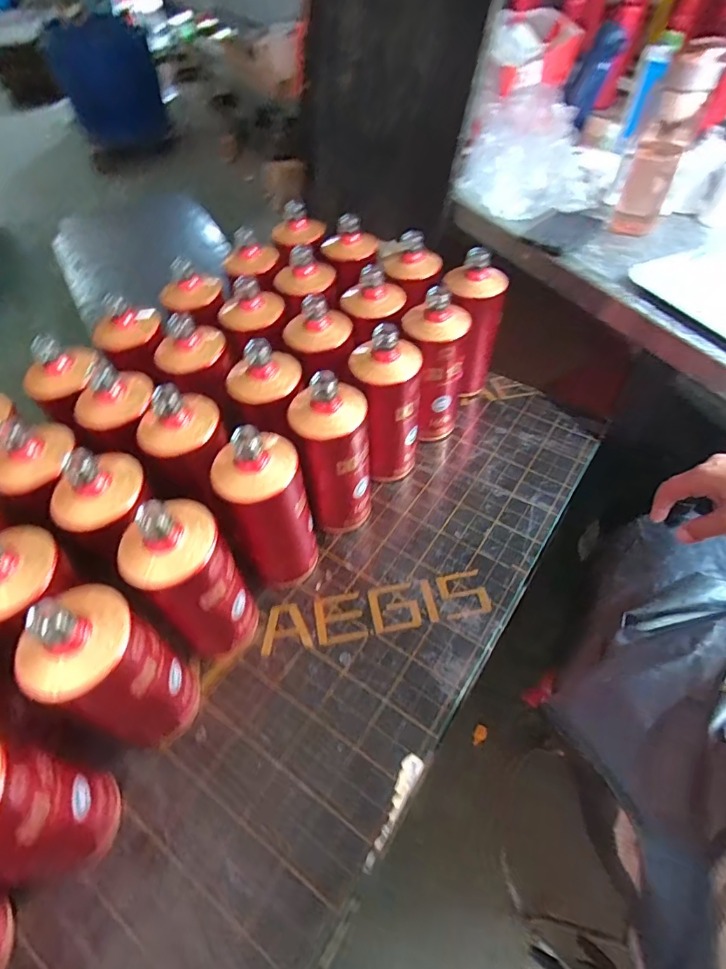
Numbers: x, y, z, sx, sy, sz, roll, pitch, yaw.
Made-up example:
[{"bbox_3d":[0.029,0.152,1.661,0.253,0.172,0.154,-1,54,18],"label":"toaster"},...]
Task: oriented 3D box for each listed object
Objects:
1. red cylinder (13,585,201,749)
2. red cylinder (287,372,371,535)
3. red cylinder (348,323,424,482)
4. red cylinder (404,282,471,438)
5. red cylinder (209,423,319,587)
[{"bbox_3d":[-0.201,0.157,0.407,0.072,0.194,0.080,23,59,18],"label":"red cylinder"},{"bbox_3d":[-0.032,-0.029,0.548,0.079,0.194,0.079,-7,54,-2],"label":"red cylinder"},{"bbox_3d":[0.030,-0.090,0.600,0.079,0.202,0.070,1,54,4],"label":"red cylinder"},{"bbox_3d":[0.094,-0.149,0.648,0.079,0.203,0.074,5,55,7],"label":"red cylinder"},{"bbox_3d":[-0.097,0.028,0.511,0.088,0.206,0.080,-19,56,-10],"label":"red cylinder"}]

